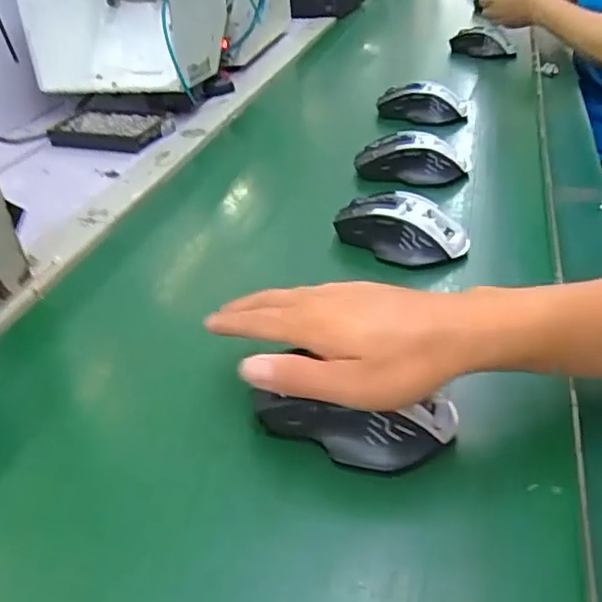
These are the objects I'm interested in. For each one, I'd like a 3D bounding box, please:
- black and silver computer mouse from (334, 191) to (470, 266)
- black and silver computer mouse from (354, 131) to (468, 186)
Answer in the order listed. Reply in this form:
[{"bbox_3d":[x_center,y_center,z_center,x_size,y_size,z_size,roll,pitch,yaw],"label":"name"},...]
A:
[{"bbox_3d":[0.085,-0.065,0.524,0.101,0.035,0.058,25,44,35],"label":"black and silver computer mouse"},{"bbox_3d":[0.116,-0.150,0.644,0.113,0.038,0.057,-5,35,-1],"label":"black and silver computer mouse"}]

